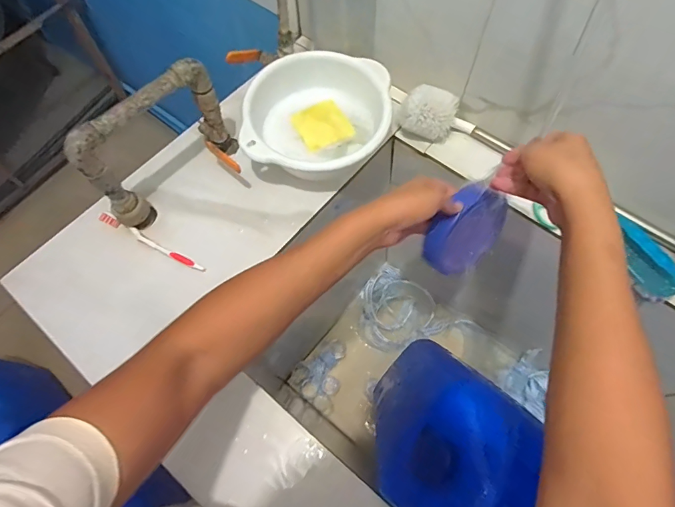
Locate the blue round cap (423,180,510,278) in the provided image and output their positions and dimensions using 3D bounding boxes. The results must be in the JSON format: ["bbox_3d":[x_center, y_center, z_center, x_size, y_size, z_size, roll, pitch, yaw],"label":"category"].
[{"bbox_3d":[0.157,-0.028,0.496,0.114,0.106,0.028,-56,44,23],"label":"blue round cap"}]

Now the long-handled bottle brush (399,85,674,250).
[{"bbox_3d":[0.349,-0.084,0.544,0.589,0.068,0.075,30,69,15],"label":"long-handled bottle brush"}]

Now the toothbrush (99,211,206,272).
[{"bbox_3d":[-0.258,-0.017,0.561,0.174,0.011,0.013,26,68,13],"label":"toothbrush"}]

